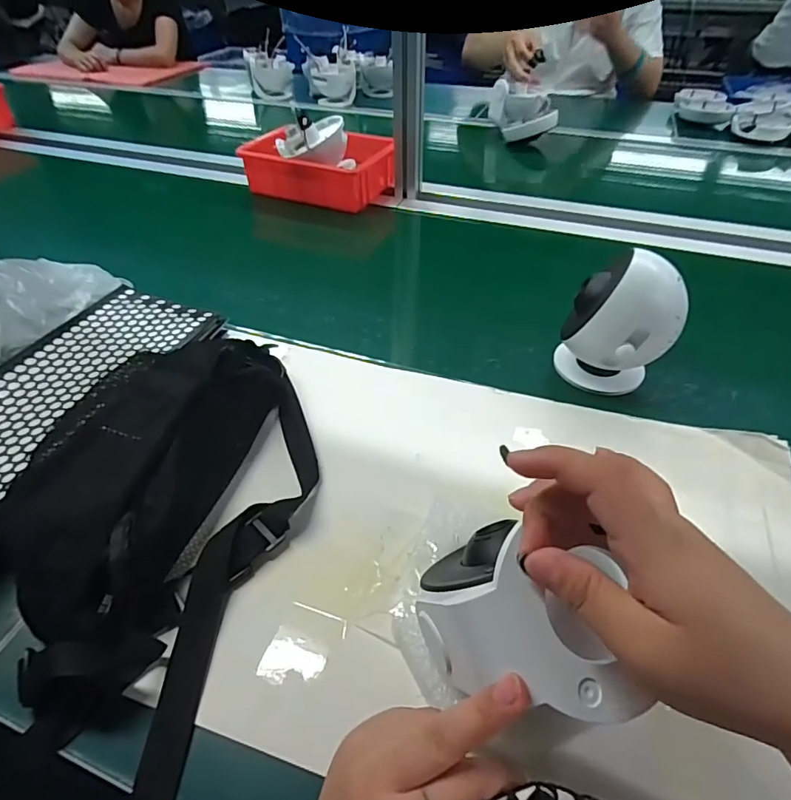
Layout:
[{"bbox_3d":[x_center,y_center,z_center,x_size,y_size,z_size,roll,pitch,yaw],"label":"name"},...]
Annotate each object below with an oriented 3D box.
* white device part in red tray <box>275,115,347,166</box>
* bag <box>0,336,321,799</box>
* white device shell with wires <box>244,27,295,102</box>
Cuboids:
[{"bbox_3d":[-0.142,-0.438,0.819,0.118,0.065,0.086,-15,47,-14],"label":"white device part in red tray"},{"bbox_3d":[-0.182,0.065,0.377,0.210,0.069,0.316,11,47,10],"label":"bag"},{"bbox_3d":[-0.344,-0.902,1.347,0.123,0.120,0.067,-18,48,-17],"label":"white device shell with wires"}]

